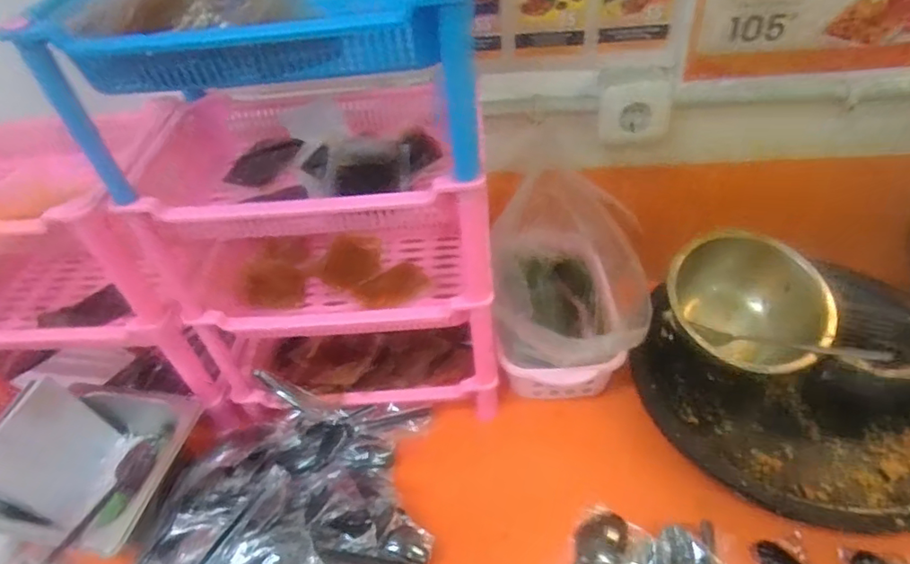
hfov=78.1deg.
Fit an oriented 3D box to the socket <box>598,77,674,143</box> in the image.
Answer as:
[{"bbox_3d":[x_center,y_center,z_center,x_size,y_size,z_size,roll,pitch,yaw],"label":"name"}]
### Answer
[{"bbox_3d":[0.209,-0.197,0.654,0.081,0.078,0.031,5,45,12],"label":"socket"}]

